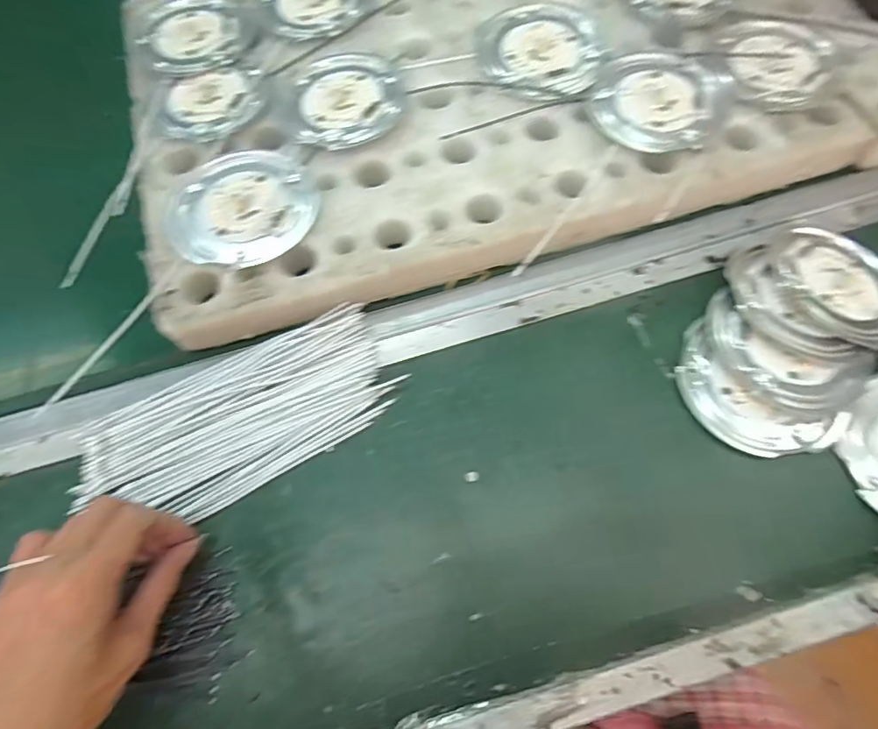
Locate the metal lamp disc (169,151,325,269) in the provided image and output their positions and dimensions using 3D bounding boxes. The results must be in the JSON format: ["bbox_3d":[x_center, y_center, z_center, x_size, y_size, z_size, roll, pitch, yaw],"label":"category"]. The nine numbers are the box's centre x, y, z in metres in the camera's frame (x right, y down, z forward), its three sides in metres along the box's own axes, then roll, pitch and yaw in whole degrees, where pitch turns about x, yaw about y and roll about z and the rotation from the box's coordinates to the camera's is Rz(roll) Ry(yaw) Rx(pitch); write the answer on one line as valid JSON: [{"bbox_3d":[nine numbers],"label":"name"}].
[{"bbox_3d":[-0.146,-0.117,0.361,0.103,0.012,0.103,-1,68,2],"label":"metal lamp disc"}]

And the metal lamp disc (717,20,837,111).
[{"bbox_3d":[0.276,-0.245,0.400,0.086,0.012,0.096,-8,68,-1],"label":"metal lamp disc"}]

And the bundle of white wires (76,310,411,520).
[{"bbox_3d":[-0.130,0.038,0.327,0.204,0.018,0.088,-28,69,-9],"label":"bundle of white wires"}]

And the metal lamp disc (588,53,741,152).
[{"bbox_3d":[0.172,-0.210,0.385,0.098,0.005,0.102,-1,68,2],"label":"metal lamp disc"}]

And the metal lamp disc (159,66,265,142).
[{"bbox_3d":[-0.185,-0.213,0.400,0.082,0.008,0.076,-1,68,2],"label":"metal lamp disc"}]

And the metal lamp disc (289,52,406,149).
[{"bbox_3d":[-0.075,-0.214,0.396,0.093,0.009,0.097,-1,68,2],"label":"metal lamp disc"}]

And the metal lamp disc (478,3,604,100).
[{"bbox_3d":[0.083,-0.265,0.412,0.109,0.011,0.096,24,71,12],"label":"metal lamp disc"}]

